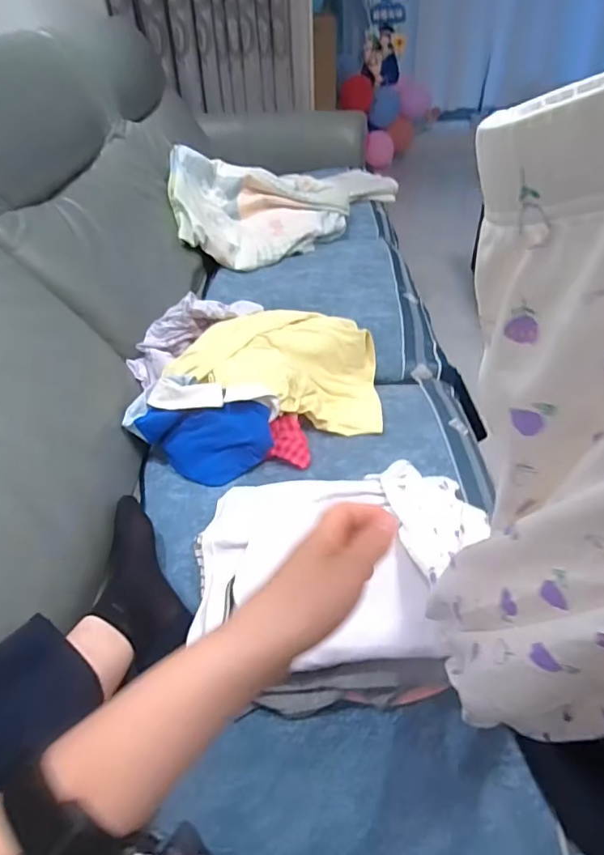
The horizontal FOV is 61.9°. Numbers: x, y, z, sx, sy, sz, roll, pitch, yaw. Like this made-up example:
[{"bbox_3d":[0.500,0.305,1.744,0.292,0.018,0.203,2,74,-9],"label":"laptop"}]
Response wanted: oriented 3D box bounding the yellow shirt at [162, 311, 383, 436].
[{"bbox_3d":[-0.028,-0.112,0.876,0.332,0.110,0.214,6,42,9],"label":"yellow shirt"}]

